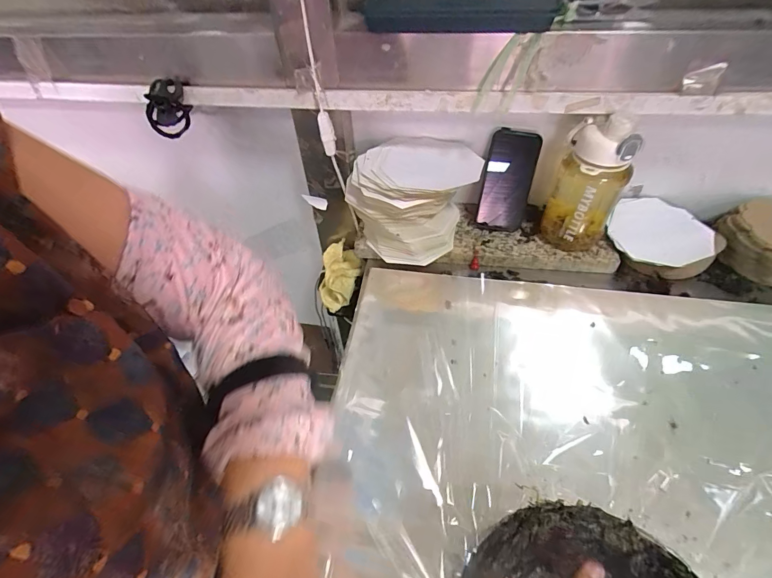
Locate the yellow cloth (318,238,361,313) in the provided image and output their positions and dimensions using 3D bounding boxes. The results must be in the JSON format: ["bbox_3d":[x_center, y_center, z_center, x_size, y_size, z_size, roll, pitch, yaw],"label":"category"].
[{"bbox_3d":[-0.083,-0.028,0.679,0.074,0.057,0.124,-5,49,-1],"label":"yellow cloth"}]

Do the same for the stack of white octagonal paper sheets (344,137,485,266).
[{"bbox_3d":[0.043,-0.141,0.584,0.165,0.123,0.166,30,57,26],"label":"stack of white octagonal paper sheets"}]

